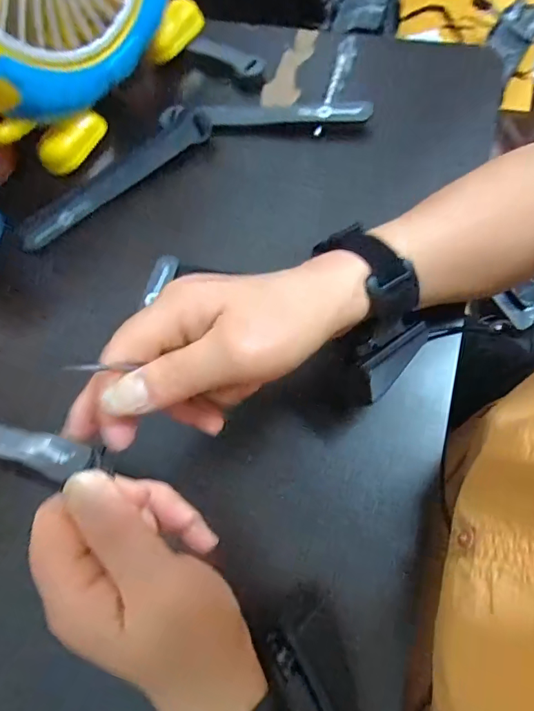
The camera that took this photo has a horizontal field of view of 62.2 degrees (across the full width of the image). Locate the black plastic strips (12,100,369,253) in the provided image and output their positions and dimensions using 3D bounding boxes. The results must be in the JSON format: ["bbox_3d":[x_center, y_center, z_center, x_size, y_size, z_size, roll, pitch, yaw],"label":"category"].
[{"bbox_3d":[-0.079,-0.199,0.421,0.332,0.023,0.104,-22,58,-1],"label":"black plastic strips"}]

